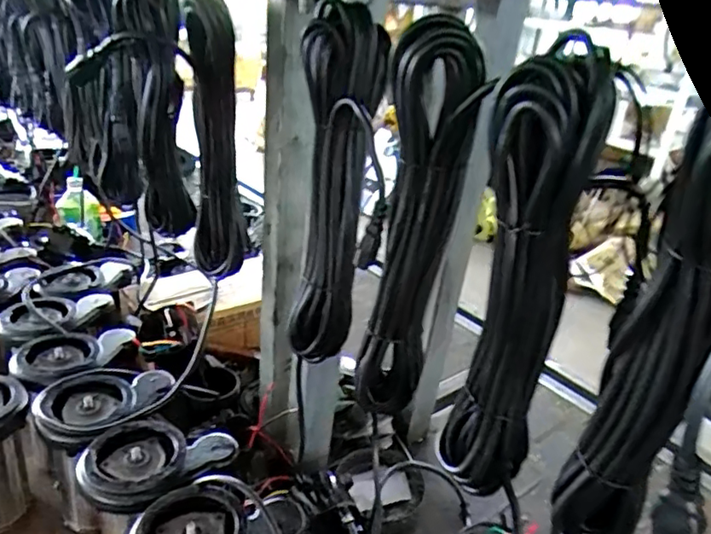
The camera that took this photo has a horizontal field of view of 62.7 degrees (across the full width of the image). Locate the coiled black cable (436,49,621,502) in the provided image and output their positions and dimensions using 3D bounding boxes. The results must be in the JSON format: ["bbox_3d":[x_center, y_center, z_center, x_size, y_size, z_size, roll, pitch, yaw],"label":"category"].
[{"bbox_3d":[0.111,0.026,0.421,0.073,0.329,0.049,13,26,15],"label":"coiled black cable"}]

